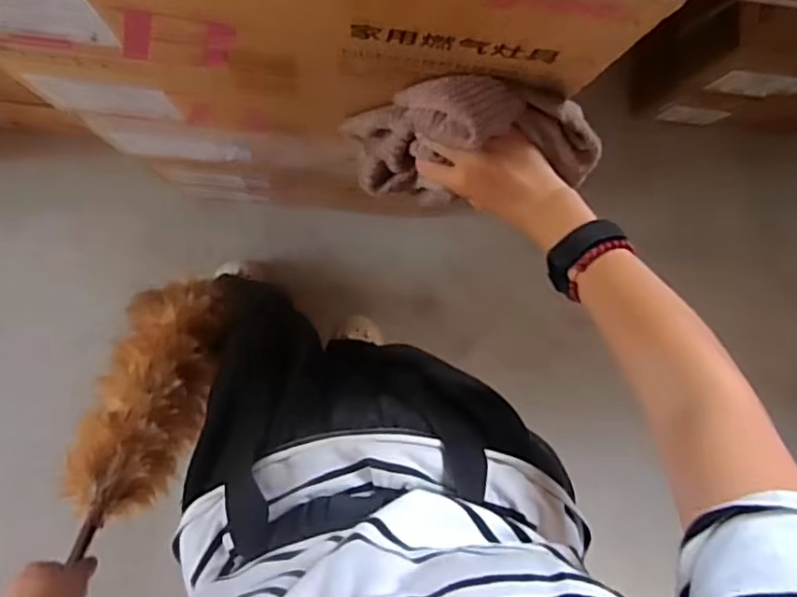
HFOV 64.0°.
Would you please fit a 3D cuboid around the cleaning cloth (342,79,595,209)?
[{"bbox_3d":[0.062,-0.128,0.538,0.193,0.157,0.074,3,90,-6],"label":"cleaning cloth"}]

